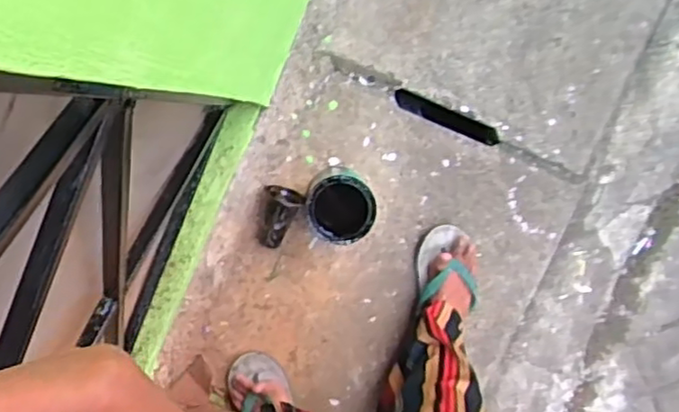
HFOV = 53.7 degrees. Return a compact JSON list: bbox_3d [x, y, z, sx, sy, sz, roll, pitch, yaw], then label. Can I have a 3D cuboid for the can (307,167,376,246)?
[{"bbox_3d":[0.001,-0.004,1.029,0.097,0.127,0.098,0,99,-1],"label":"can"}]

